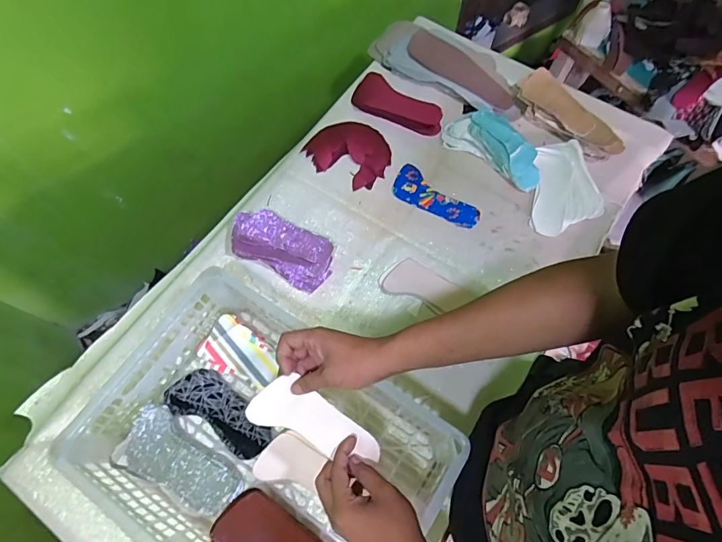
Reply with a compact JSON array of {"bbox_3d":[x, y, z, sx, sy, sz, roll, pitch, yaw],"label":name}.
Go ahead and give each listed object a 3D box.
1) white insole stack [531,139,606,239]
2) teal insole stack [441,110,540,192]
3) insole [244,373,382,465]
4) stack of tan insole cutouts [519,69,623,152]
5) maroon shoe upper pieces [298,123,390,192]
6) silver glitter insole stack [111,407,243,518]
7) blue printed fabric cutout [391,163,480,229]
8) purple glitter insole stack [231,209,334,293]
[{"bbox_3d":[0.398,-0.162,0.840,0.124,0.032,0.198,7,67,4],"label":"white insole stack"},{"bbox_3d":[0.272,-0.254,0.871,0.212,0.040,0.109,34,71,14],"label":"teal insole stack"},{"bbox_3d":[-0.052,0.185,0.535,0.165,0.007,0.062,26,74,-5],"label":"insole"},{"bbox_3d":[0.420,-0.317,0.864,0.068,0.017,0.237,-40,74,1],"label":"stack of tan insole cutouts"},{"bbox_3d":[-0.024,-0.245,0.876,0.167,0.029,0.131,27,70,12],"label":"maroon shoe upper pieces"},{"bbox_3d":[-0.263,0.278,0.631,0.184,0.046,0.085,31,70,13],"label":"silver glitter insole stack"},{"bbox_3d":[0.143,-0.140,0.841,0.178,0.004,0.074,32,71,14],"label":"blue printed fabric cutout"},{"bbox_3d":[-0.142,-0.040,0.778,0.185,0.054,0.094,24,69,11],"label":"purple glitter insole stack"}]

